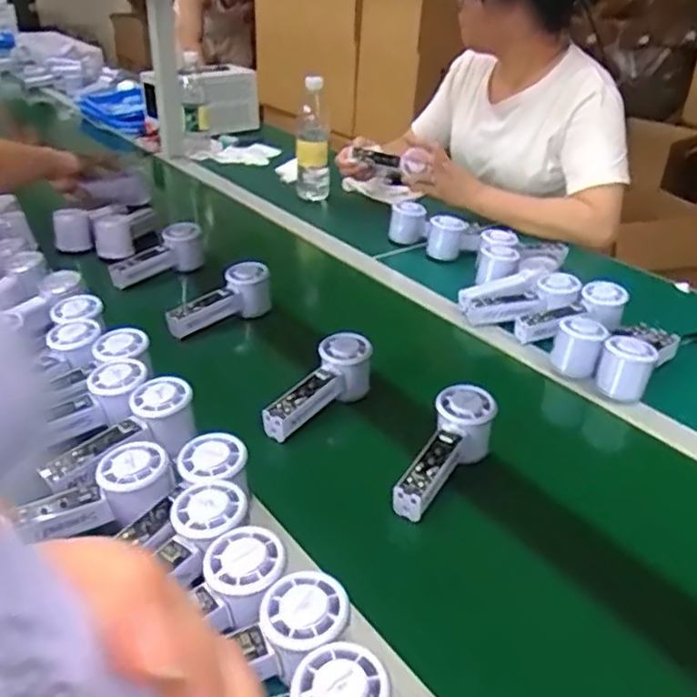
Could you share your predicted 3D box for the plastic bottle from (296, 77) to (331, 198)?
[{"bbox_3d":[-0.070,-0.404,1.309,0.065,0.223,0.076,0,5,-4],"label":"plastic bottle"}]

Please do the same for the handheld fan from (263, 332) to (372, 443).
[{"bbox_3d":[-0.032,0.049,0.731,0.046,0.069,0.154,24,49,33],"label":"handheld fan"}]

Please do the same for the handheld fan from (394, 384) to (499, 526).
[{"bbox_3d":[0.089,0.101,0.637,0.063,0.057,0.155,21,51,29],"label":"handheld fan"}]

